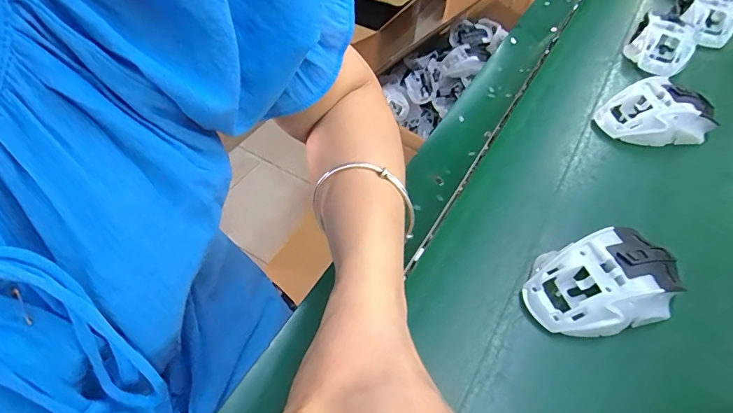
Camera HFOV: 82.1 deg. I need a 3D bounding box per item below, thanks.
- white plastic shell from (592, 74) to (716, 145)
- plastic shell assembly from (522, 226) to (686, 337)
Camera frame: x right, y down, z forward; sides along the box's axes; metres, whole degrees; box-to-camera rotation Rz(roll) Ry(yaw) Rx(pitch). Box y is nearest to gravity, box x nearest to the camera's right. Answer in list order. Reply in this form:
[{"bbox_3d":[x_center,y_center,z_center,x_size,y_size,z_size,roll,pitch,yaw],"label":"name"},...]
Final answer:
[{"bbox_3d":[0.286,-0.093,0.413,0.105,0.034,0.065,-4,55,-4],"label":"white plastic shell"},{"bbox_3d":[0.167,0.053,0.297,0.109,0.039,0.066,-8,56,-8],"label":"plastic shell assembly"}]

